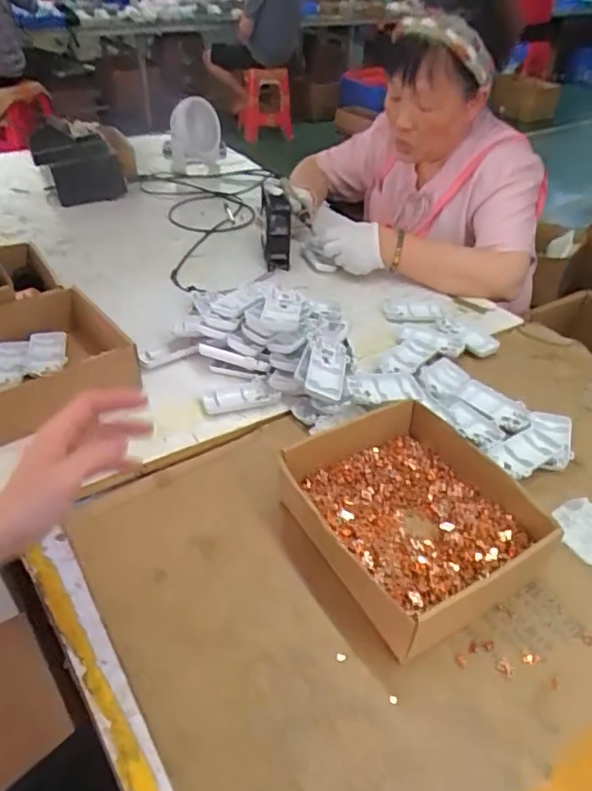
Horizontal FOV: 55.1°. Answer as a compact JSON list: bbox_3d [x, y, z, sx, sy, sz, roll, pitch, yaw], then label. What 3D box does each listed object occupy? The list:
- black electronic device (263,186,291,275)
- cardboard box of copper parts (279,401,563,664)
[{"bbox_3d":[-0.035,-0.283,0.975,0.050,0.112,0.065,-1,39,-4],"label":"black electronic device"},{"bbox_3d":[0.111,0.115,0.556,0.204,0.066,0.210,-18,43,-22],"label":"cardboard box of copper parts"}]

